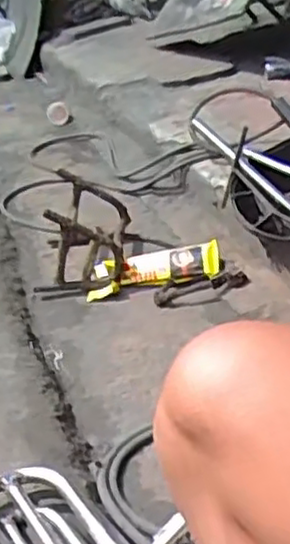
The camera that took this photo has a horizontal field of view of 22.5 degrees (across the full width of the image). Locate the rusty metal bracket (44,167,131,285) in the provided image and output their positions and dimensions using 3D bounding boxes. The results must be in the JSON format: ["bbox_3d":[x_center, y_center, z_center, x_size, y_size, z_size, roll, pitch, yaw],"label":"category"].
[{"bbox_3d":[-0.133,-0.124,1.719,0.195,0.169,0.355,-12,29,-4],"label":"rusty metal bracket"}]

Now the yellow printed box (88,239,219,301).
[{"bbox_3d":[0.018,-0.007,1.600,0.289,0.031,0.084,-12,71,8],"label":"yellow printed box"}]

